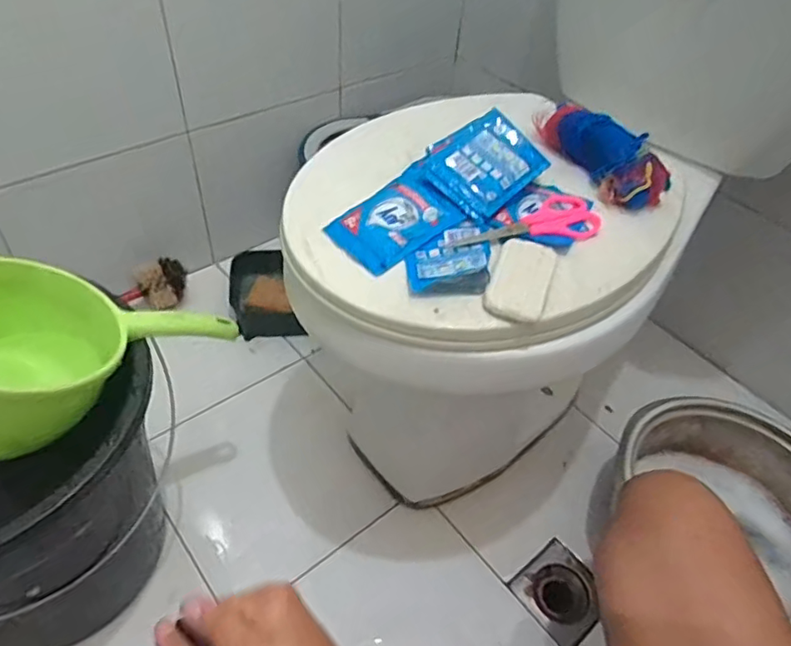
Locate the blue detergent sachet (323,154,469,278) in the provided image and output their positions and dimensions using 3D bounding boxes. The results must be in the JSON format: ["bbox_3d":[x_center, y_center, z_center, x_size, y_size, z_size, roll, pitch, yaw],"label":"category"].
[{"bbox_3d":[0.001,-0.095,0.525,0.112,0.011,0.077,-36,64,-18],"label":"blue detergent sachet"}]

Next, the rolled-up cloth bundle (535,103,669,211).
[{"bbox_3d":[0.209,-0.178,0.589,0.059,0.049,0.152,-14,49,-18],"label":"rolled-up cloth bundle"}]

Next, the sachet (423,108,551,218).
[{"bbox_3d":[0.084,-0.152,0.548,0.101,0.012,0.084,-39,79,-14],"label":"sachet"}]

